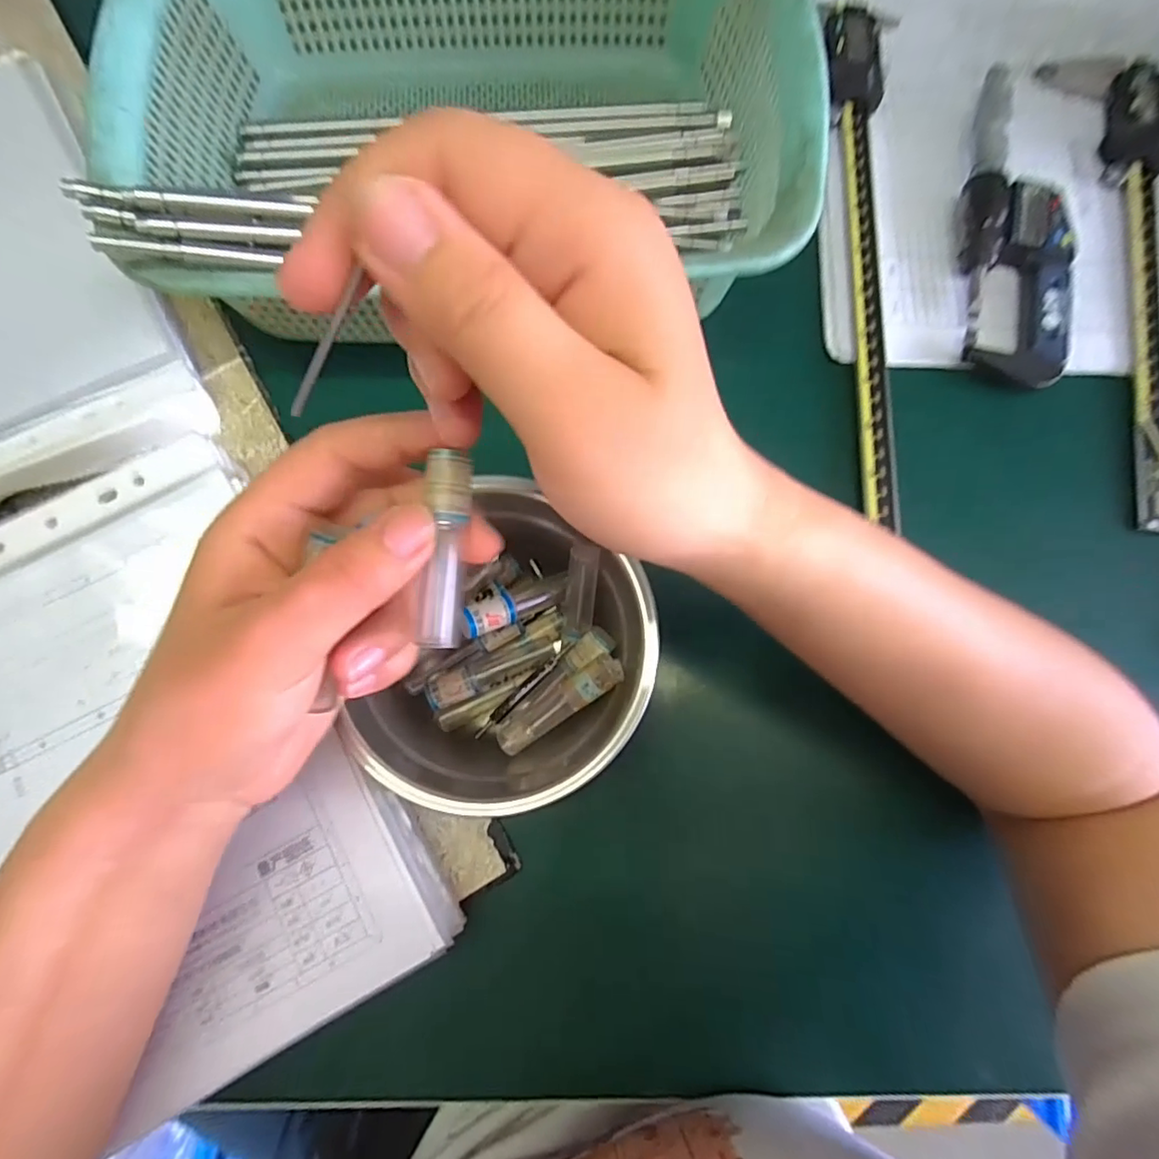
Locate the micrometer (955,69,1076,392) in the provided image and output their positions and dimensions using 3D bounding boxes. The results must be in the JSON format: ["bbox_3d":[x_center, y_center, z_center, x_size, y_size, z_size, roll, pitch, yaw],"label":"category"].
[{"bbox_3d":[0.231,-0.188,0.305,0.053,0.019,0.174,4,79,-1],"label":"micrometer"}]

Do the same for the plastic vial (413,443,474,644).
[{"bbox_3d":[-0.039,-0.008,0.168,0.011,0.009,0.057,5,94,-1],"label":"plastic vial"}]

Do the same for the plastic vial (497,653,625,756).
[{"bbox_3d":[-0.008,0.052,0.242,0.062,0.011,0.014,-39,79,18],"label":"plastic vial"}]

